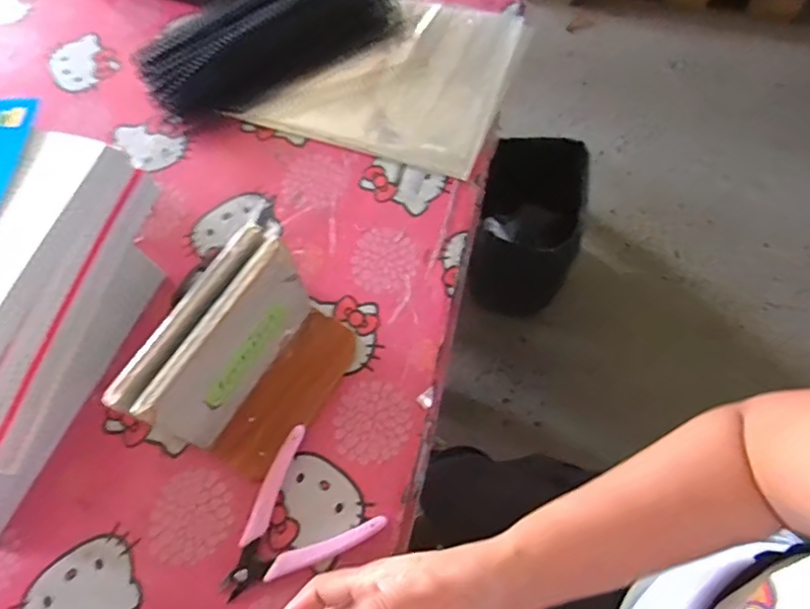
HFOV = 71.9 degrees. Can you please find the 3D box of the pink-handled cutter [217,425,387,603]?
[{"bbox_3d":[-0.091,0.165,0.417,0.114,0.020,0.096,-40,70,-15],"label":"pink-handled cutter"}]

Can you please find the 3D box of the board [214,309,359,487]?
[{"bbox_3d":[-0.095,0.073,0.464,0.053,0.016,0.141,30,69,14],"label":"board"}]

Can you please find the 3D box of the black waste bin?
[{"bbox_3d":[0.291,-0.179,1.323,0.214,0.363,0.285,11,66,7],"label":"black waste bin"}]

